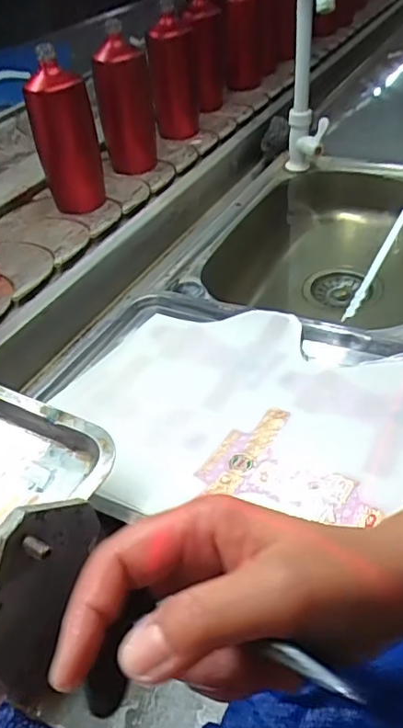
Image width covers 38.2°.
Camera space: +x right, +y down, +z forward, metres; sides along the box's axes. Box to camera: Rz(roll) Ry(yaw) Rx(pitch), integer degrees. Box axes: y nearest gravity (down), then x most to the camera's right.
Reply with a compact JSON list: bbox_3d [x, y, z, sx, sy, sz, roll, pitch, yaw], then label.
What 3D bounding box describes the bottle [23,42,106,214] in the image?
[{"bbox_3d":[-0.186,-0.316,0.803,0.082,0.193,0.077,-15,40,-8],"label":"bottle"}]

